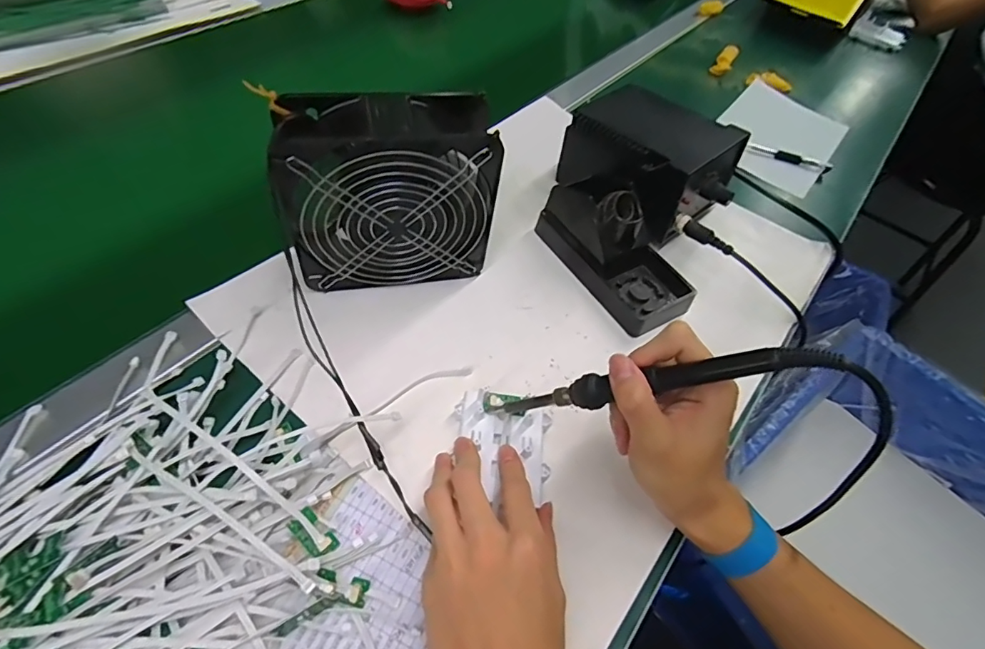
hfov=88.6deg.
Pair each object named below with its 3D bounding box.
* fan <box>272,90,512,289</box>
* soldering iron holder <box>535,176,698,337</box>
[{"bbox_3d":[-0.081,-0.092,0.399,0.154,0.160,0.055,-8,55,-15],"label":"fan"},{"bbox_3d":[0.118,-0.072,0.458,0.075,0.077,0.153,-22,60,-24],"label":"soldering iron holder"}]

